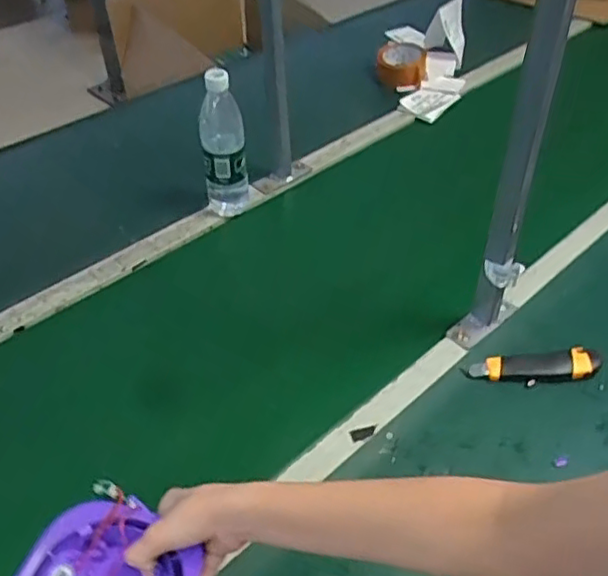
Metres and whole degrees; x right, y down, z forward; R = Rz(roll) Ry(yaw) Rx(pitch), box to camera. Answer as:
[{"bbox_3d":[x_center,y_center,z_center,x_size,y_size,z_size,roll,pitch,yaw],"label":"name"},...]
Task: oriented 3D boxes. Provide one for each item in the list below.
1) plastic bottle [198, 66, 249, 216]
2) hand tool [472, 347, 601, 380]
[{"bbox_3d":[-0.121,-0.212,0.969,0.065,0.231,0.056,-8,42,-7],"label":"plastic bottle"},{"bbox_3d":[0.288,0.094,0.795,0.160,0.021,0.042,-2,42,-1],"label":"hand tool"}]

